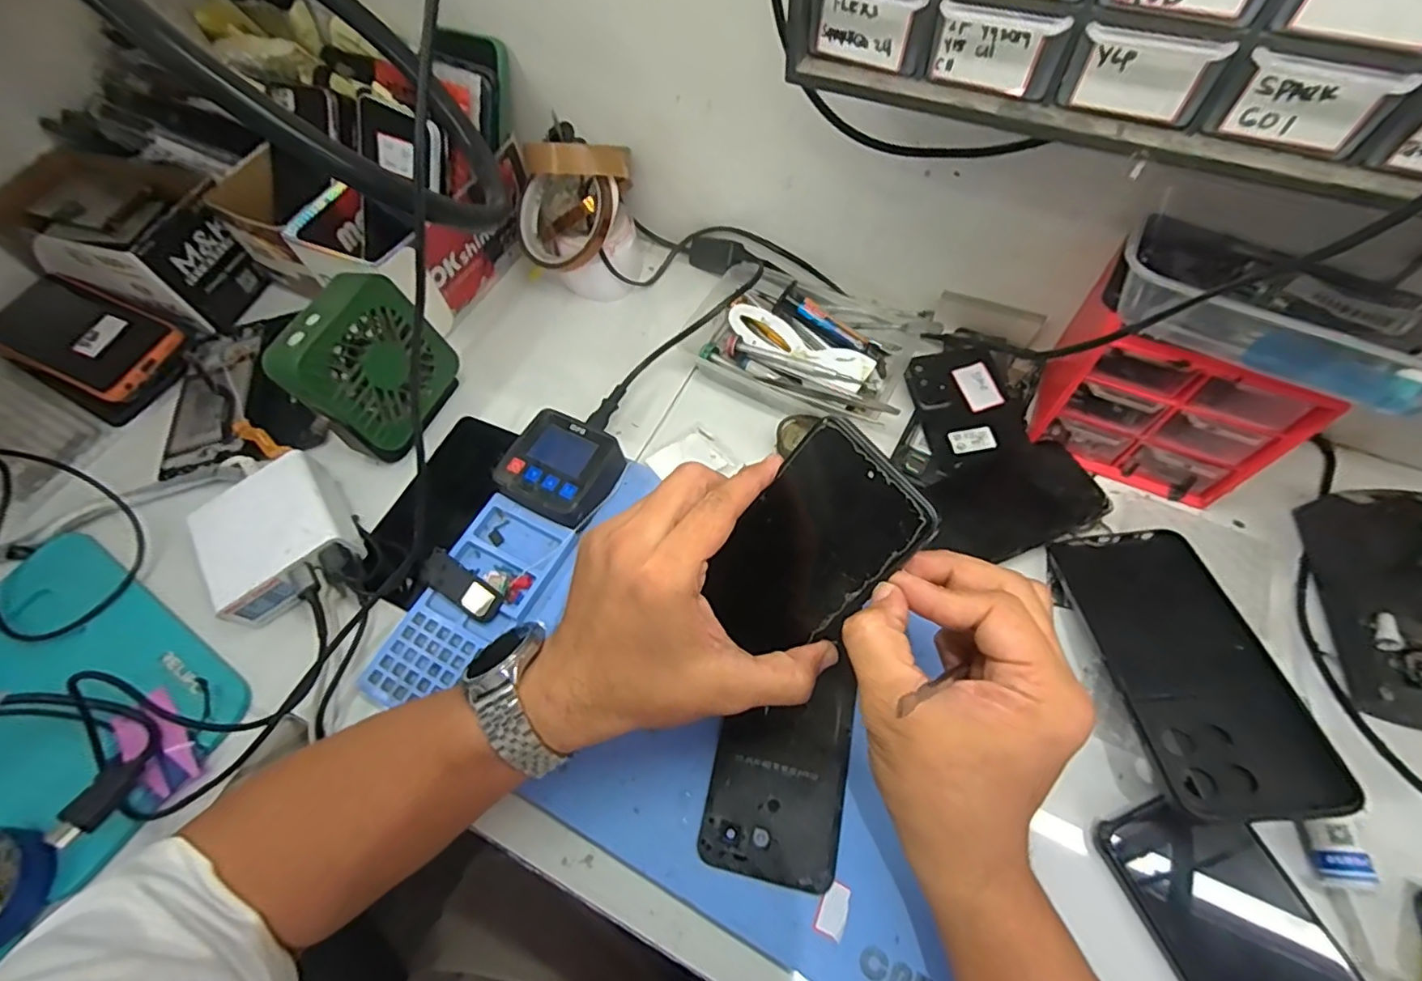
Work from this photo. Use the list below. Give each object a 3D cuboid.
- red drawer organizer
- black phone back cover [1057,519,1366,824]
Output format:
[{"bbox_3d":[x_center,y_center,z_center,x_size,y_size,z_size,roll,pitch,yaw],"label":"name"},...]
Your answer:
[{"bbox_3d":[0.301,-0.073,0.396,0.134,0.111,0.088,29,67,18],"label":"red drawer organizer"},{"bbox_3d":[0.269,0.093,0.344,0.083,0.010,0.168,-10,47,6],"label":"black phone back cover"}]

